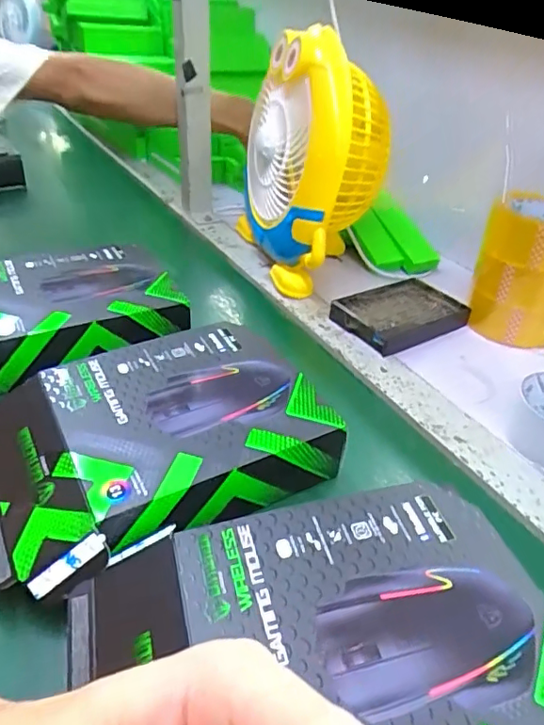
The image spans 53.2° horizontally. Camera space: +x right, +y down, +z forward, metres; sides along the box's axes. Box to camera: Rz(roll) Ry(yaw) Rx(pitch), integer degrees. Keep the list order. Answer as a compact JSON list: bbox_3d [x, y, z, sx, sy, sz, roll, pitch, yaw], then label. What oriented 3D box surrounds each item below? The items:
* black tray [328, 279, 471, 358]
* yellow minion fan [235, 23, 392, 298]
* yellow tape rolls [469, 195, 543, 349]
[{"bbox_3d":[0.143,-0.056,0.615,0.138,0.023,0.092,-18,40,-27],"label":"black tray"},{"bbox_3d":[0.051,-0.245,0.669,0.131,0.262,0.228,-7,36,-15],"label":"yellow minion fan"},{"bbox_3d":[0.278,-0.096,0.585,0.098,0.135,0.097,2,35,-2],"label":"yellow tape rolls"}]

